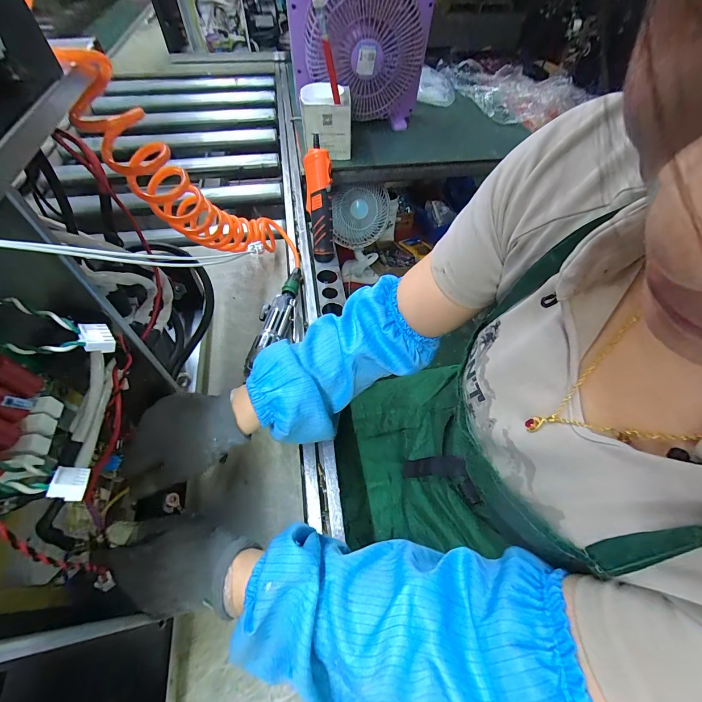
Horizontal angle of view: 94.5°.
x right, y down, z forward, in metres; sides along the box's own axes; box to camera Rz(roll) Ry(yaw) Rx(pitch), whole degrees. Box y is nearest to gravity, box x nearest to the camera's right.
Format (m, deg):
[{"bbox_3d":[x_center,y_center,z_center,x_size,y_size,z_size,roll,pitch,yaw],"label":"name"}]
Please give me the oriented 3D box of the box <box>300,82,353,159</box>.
[{"bbox_3d":[-0.055,-0.527,0.741,0.110,0.113,0.096,-8,56,-6],"label":"box"}]

